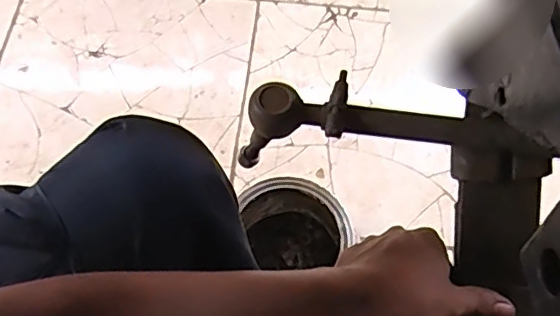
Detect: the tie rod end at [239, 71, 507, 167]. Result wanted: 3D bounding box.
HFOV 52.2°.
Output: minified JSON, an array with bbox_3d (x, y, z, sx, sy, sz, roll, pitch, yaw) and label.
[{"bbox_3d":[0.068,-0.023,0.461,0.196,0.084,0.037,3,65,1],"label":"tie rod end"}]

